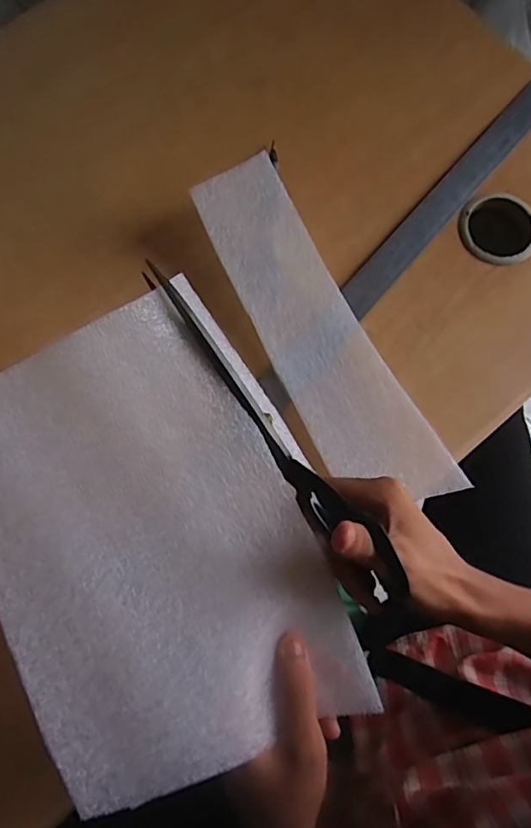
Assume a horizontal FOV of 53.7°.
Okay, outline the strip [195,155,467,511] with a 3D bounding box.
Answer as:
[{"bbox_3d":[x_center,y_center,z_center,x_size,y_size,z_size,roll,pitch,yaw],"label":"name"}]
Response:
[{"bbox_3d":[0.040,-0.059,0.402,0.077,0.038,0.288,-28,79,-8],"label":"strip"}]

